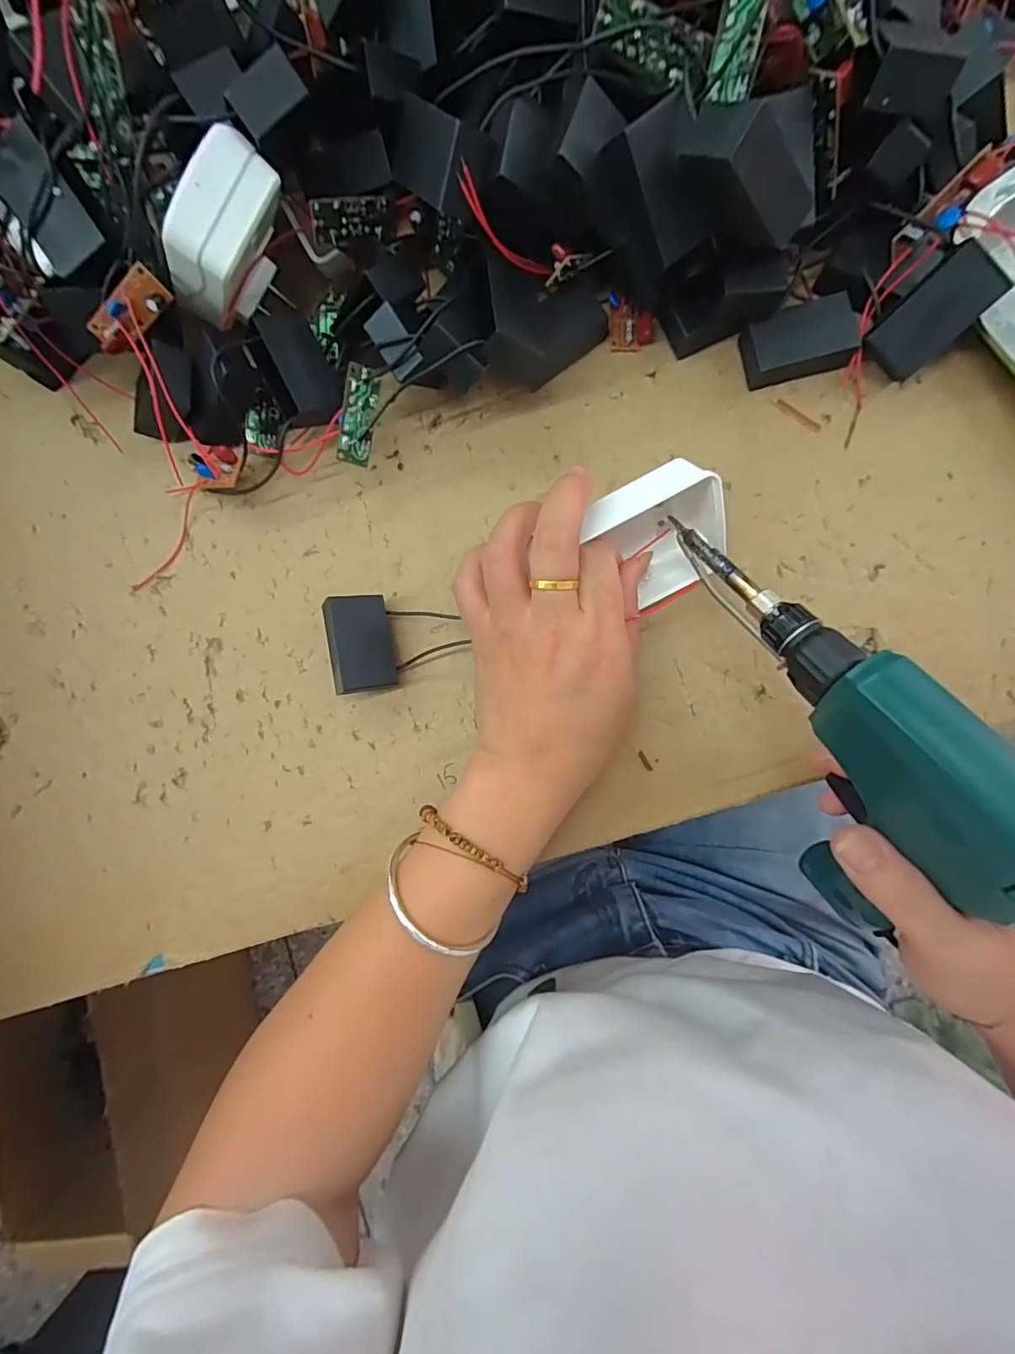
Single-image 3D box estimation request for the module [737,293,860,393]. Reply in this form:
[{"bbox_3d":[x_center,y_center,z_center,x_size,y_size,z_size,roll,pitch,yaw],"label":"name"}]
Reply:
[{"bbox_3d":[0.146,-0.166,0.262,0.050,0.018,0.030,-15,87,4],"label":"module"}]

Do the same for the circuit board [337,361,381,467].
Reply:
[{"bbox_3d":[-0.073,-0.128,0.256,0.016,0.006,0.043,4,105,-34],"label":"circuit board"}]

